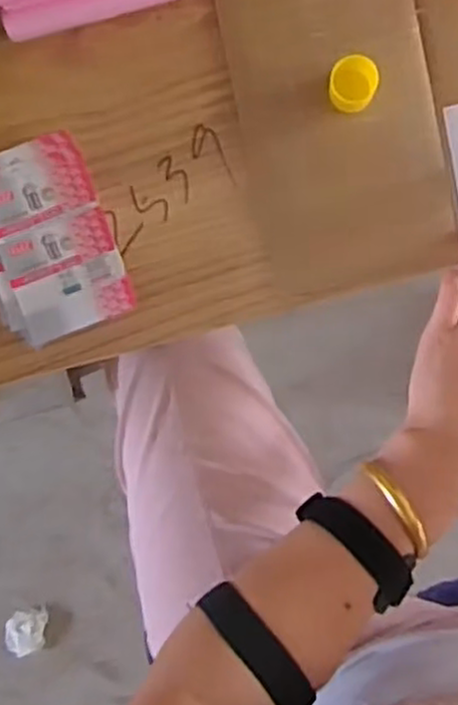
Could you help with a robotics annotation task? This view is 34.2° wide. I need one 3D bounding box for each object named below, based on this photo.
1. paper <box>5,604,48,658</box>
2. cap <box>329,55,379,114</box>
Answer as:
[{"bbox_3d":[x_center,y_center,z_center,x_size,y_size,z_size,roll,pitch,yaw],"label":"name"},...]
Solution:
[{"bbox_3d":[-0.315,0.439,1.177,0.066,0.050,0.069,-14,93,6],"label":"paper"},{"bbox_3d":[0.082,-0.177,0.494,0.030,0.023,0.033,1,97,5],"label":"cap"}]

